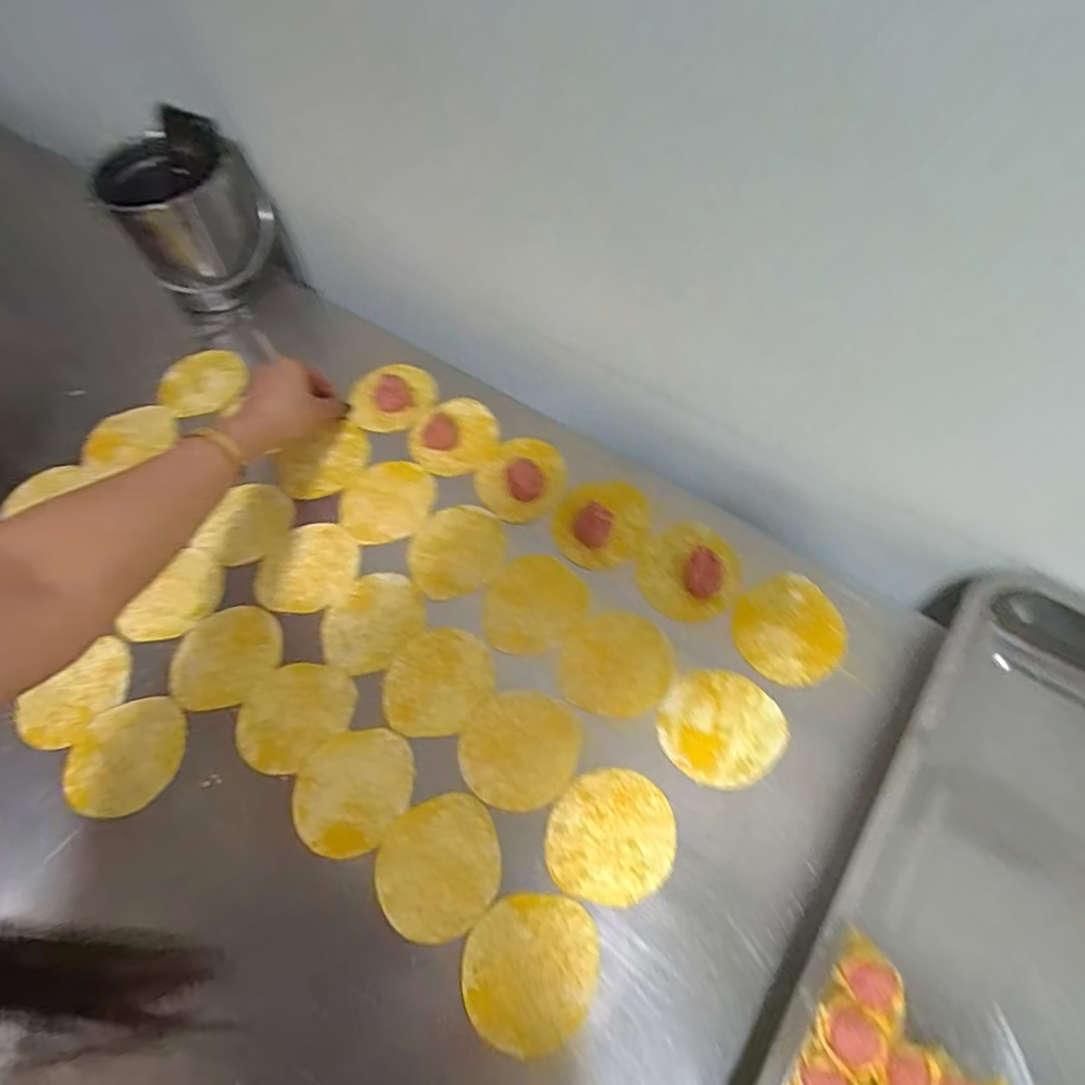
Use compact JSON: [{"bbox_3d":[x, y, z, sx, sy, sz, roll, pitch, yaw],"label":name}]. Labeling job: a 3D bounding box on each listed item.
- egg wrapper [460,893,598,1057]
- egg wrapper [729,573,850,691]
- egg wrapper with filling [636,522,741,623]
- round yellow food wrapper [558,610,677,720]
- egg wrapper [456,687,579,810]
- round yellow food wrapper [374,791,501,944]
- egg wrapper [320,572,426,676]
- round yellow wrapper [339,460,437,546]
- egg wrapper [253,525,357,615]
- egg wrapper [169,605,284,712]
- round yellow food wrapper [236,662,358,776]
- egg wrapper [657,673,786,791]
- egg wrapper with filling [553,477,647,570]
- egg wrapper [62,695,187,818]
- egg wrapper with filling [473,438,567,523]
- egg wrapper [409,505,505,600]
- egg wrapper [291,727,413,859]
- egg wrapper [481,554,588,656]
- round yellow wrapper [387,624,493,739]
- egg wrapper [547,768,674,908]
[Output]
[{"bbox_3d":[-0.008,0.269,0.401,0.082,0.005,0.083,-1,63,3],"label":"egg wrapper"},{"bbox_3d":[0.191,0.069,0.494,0.083,0.011,0.080,-27,64,-11],"label":"egg wrapper"},{"bbox_3d":[0.121,0.021,0.519,0.079,0.026,0.082,-1,63,3],"label":"egg wrapper with filling"},{"bbox_3d":[0.058,0.093,0.488,0.079,0.006,0.087,34,70,19],"label":"round yellow food wrapper"},{"bbox_3d":[-0.017,0.149,0.464,0.080,0.005,0.084,-1,63,3],"label":"egg wrapper"},{"bbox_3d":[-0.070,0.219,0.429,0.084,0.004,0.081,-1,63,3],"label":"round yellow food wrapper"},{"bbox_3d":[-0.139,0.066,0.522,0.073,0.004,0.087,39,71,20],"label":"egg wrapper"},{"bbox_3d":[-0.139,-0.037,0.577,0.085,0.009,0.079,-1,63,3],"label":"round yellow wrapper"},{"bbox_3d":[-0.203,0.021,0.549,0.087,0.004,0.081,-1,63,3],"label":"egg wrapper"},{"bbox_3d":[-0.255,0.093,0.516,0.084,0.006,0.079,-1,63,3],"label":"egg wrapper"},{"bbox_3d":[-0.191,0.130,0.488,0.090,0.004,0.074,-40,67,-16],"label":"round yellow food wrapper"},{"bbox_3d":[0.130,0.133,0.458,0.087,0.008,0.078,-4,63,1],"label":"egg wrapper"},{"bbox_3d":[0.050,-0.020,0.544,0.078,0.014,0.083,-1,63,3],"label":"egg wrapper with filling"},{"bbox_3d":[-0.313,0.161,0.479,0.087,0.007,0.080,-18,63,-6],"label":"egg wrapper"},{"bbox_3d":[-0.017,-0.057,0.577,0.077,0.005,0.085,39,71,20],"label":"egg wrapper with filling"},{"bbox_3d":[-0.073,0.006,0.545,0.079,0.004,0.083,-1,63,3],"label":"egg wrapper"},{"bbox_3d":[-0.137,0.178,0.457,0.083,0.004,0.082,-7,63,0],"label":"egg wrapper"},{"bbox_3d":[-0.008,0.051,0.518,0.075,0.009,0.087,40,71,21],"label":"egg wrapper"},{"bbox_3d":[-0.080,0.108,0.492,0.075,0.004,0.088,31,68,17],"label":"round yellow wrapper"},{"bbox_3d":[0.046,0.198,0.431,0.087,0.004,0.080,-15,63,-5],"label":"egg wrapper"}]

